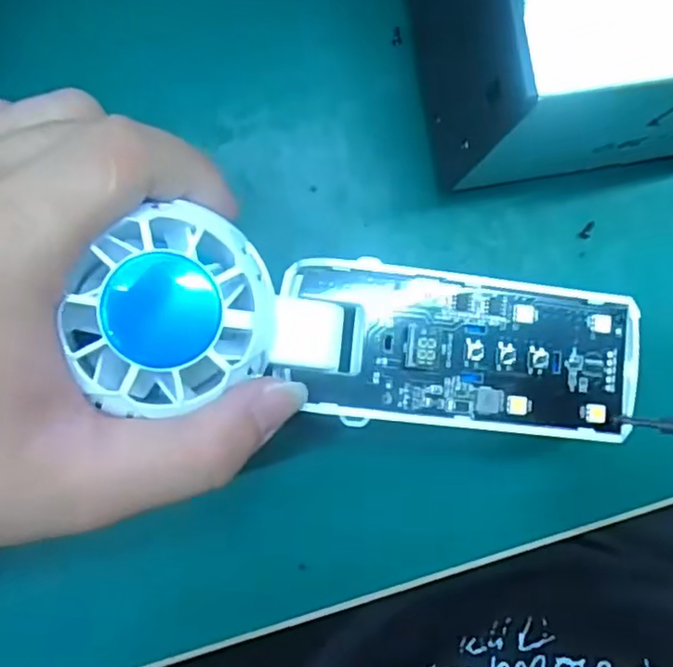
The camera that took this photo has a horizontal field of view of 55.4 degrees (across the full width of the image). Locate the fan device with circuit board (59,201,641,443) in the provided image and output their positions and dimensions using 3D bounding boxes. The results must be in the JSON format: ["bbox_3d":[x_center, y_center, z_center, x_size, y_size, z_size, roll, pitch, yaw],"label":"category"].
[{"bbox_3d":[0.012,0.002,0.182,0.158,0.025,0.047,7,85,-20],"label":"fan device with circuit board"}]

